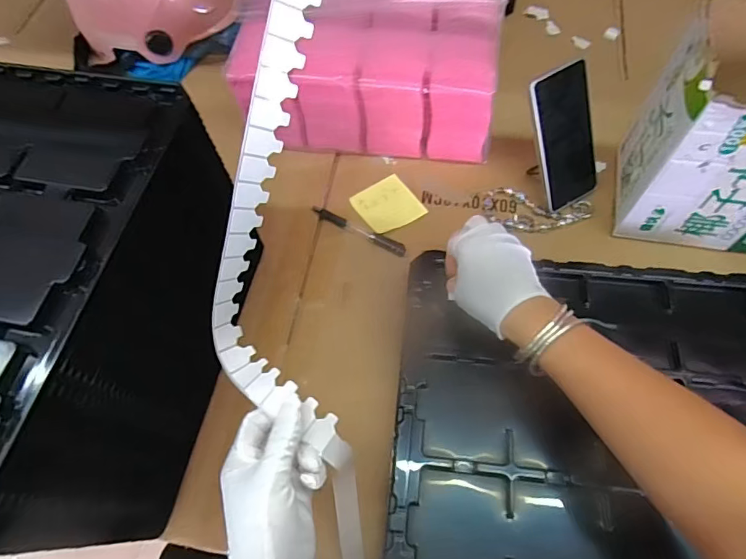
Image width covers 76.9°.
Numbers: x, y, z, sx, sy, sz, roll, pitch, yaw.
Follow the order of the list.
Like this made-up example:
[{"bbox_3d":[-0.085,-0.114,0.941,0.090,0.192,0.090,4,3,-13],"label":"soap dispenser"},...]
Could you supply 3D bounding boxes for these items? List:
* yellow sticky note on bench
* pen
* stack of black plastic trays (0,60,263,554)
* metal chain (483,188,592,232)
[{"bbox_3d":[0.020,-0.099,0.620,0.076,0.008,0.077,-33,68,-12],"label":"yellow sticky note on bench"},{"bbox_3d":[-0.019,-0.063,0.596,0.136,0.009,0.016,28,69,15],"label":"pen"},{"bbox_3d":[-0.354,0.012,0.442,0.382,0.248,0.341,10,66,7],"label":"stack of black plastic trays"},{"bbox_3d":[0.210,-0.084,0.598,0.127,0.009,0.059,11,66,8],"label":"metal chain"}]

